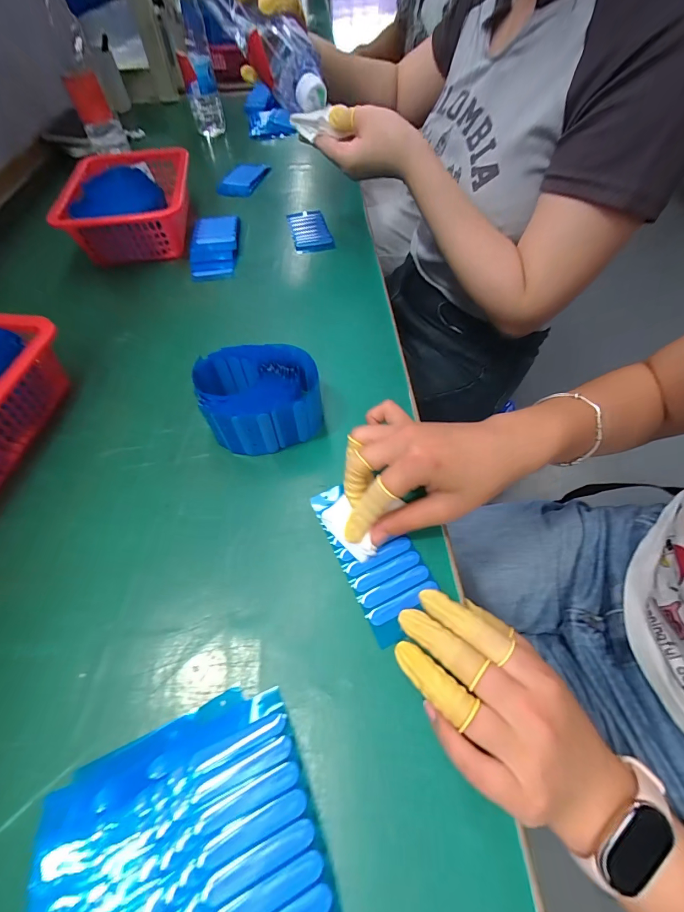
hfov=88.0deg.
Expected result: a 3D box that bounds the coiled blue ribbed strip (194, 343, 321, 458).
[{"bbox_3d":[-0.068,-0.048,0.306,0.096,0.053,0.076,-8,58,-4],"label":"coiled blue ribbed strip"}]

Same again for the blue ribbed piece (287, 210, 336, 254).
[{"bbox_3d":[-0.048,-0.334,0.520,0.053,0.006,0.119,-10,58,-5],"label":"blue ribbed piece"}]

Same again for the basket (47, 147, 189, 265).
[{"bbox_3d":[-0.293,-0.358,0.501,0.161,0.062,0.218,-10,58,-5],"label":"basket"}]

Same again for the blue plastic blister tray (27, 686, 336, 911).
[{"bbox_3d":[-0.078,0.204,0.164,0.133,0.022,0.134,-21,59,-11],"label":"blue plastic blister tray"}]

